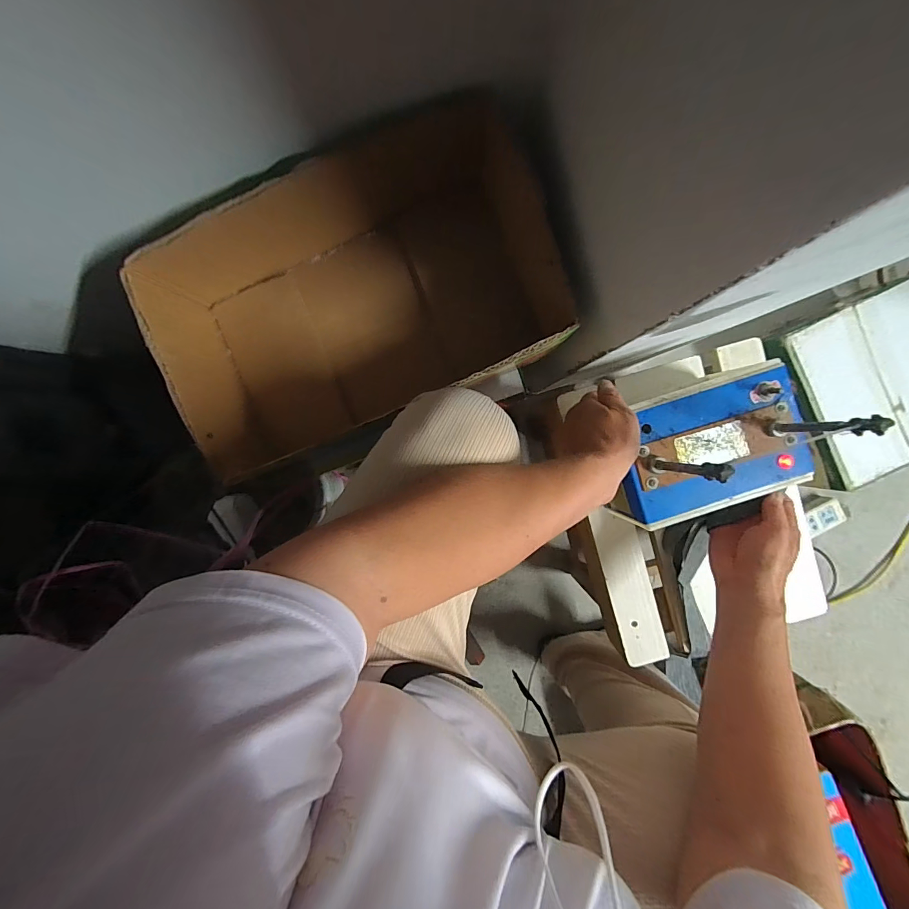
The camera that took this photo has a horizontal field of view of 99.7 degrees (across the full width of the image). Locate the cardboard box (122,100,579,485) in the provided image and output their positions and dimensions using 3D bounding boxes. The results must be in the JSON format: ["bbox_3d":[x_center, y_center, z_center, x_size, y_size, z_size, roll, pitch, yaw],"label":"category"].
[{"bbox_3d":[-0.118,-0.175,0.440,0.442,0.126,0.250,-18,93,1],"label":"cardboard box"}]

